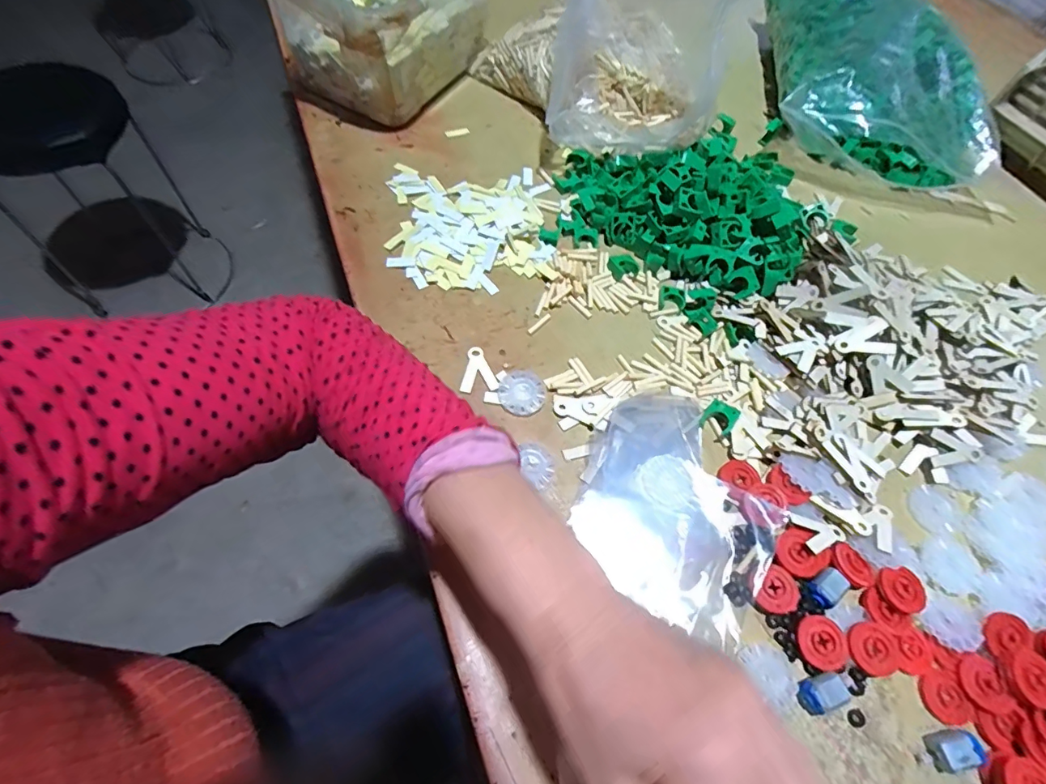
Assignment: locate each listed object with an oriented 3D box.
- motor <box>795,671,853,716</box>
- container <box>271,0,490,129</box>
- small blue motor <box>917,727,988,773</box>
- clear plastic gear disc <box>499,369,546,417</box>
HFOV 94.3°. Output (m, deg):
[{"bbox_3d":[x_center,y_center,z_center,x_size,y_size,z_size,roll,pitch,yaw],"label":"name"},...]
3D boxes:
[{"bbox_3d":[0.194,0.194,0.314,0.030,0.012,0.018,-16,64,-12],"label":"motor"},{"bbox_3d":[-0.158,-0.428,0.555,0.174,0.126,0.234,21,63,7],"label":"container"},{"bbox_3d":[0.270,0.226,0.306,0.035,0.014,0.019,-10,63,-9],"label":"small blue motor"},{"bbox_3d":[-0.001,0.000,0.405,0.038,0.005,0.041,2,62,-3],"label":"clear plastic gear disc"}]

